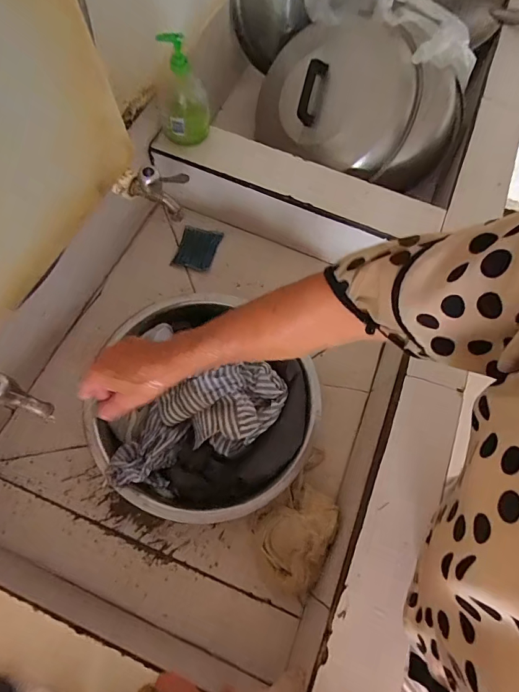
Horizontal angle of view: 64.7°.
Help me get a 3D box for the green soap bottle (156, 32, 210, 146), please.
[{"bbox_3d":[-0.128,-0.427,0.678,0.081,0.166,0.072,-8,69,-6],"label":"green soap bottle"}]

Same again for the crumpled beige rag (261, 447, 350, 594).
[{"bbox_3d":[0.056,0.276,0.596,0.091,0.087,0.140,20,69,5],"label":"crumpled beige rag"}]

